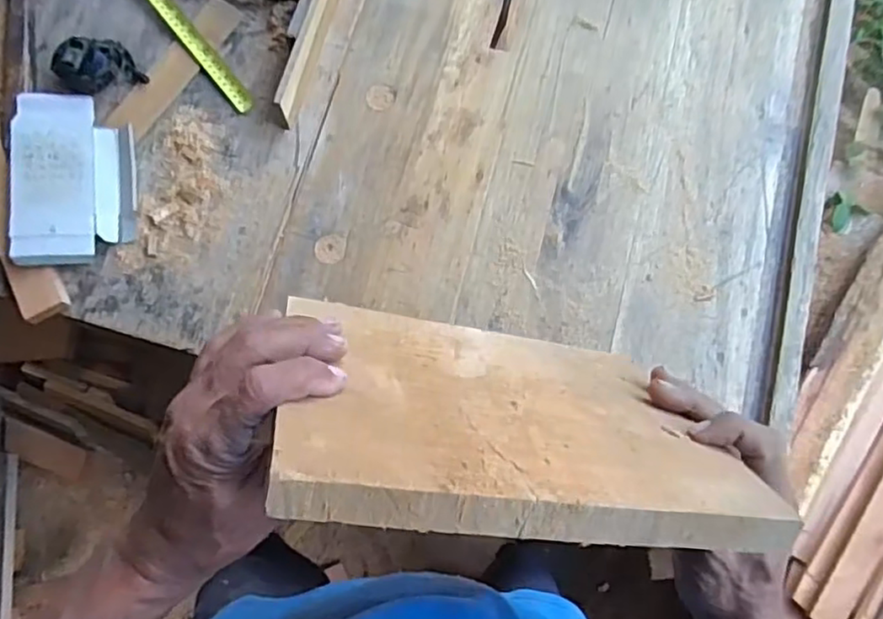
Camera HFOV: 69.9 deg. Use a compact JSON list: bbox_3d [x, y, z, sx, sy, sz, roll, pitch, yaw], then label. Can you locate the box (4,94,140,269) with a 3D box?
[{"bbox_3d":[-0.416,-0.155,0.716,0.125,0.039,0.212,-11,74,-4],"label":"box"}]

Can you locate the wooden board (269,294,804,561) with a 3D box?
[{"bbox_3d":[0.036,0.056,0.362,0.247,0.193,0.019,10,109,-15],"label":"wooden board"}]

